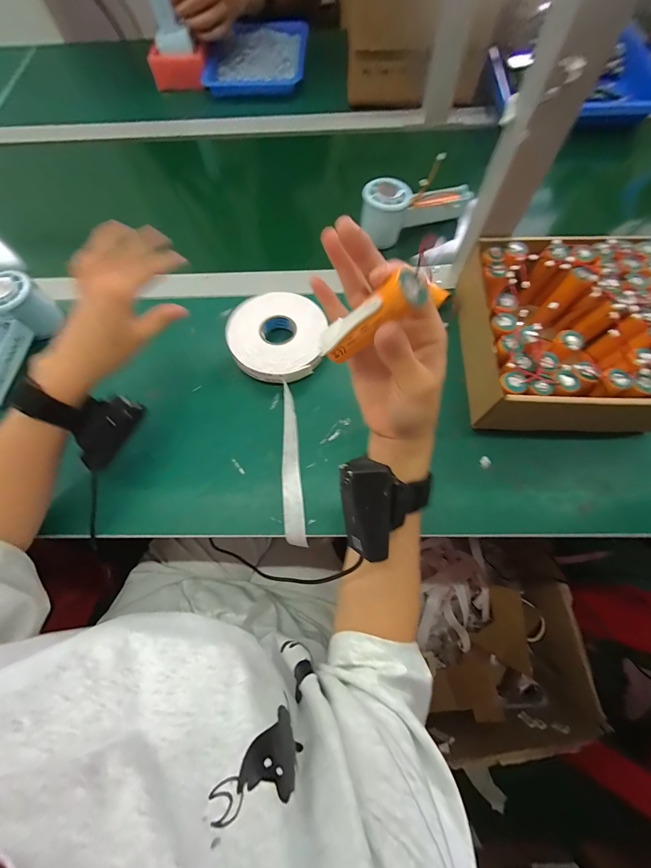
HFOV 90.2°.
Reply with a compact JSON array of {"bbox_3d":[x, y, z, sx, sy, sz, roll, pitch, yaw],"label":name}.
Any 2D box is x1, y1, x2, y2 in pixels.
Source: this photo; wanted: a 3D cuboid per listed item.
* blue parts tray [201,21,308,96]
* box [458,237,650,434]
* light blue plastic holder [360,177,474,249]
[{"bbox_3d":[-0.124,-0.698,0.601,0.173,0.033,0.212,2,70,2],"label":"blue parts tray"},{"bbox_3d":[0.250,-0.104,0.338,0.179,0.086,0.188,1,70,2],"label":"box"},{"bbox_3d":[0.117,-0.306,0.430,0.160,0.056,0.053,-28,72,-9],"label":"light blue plastic holder"}]

